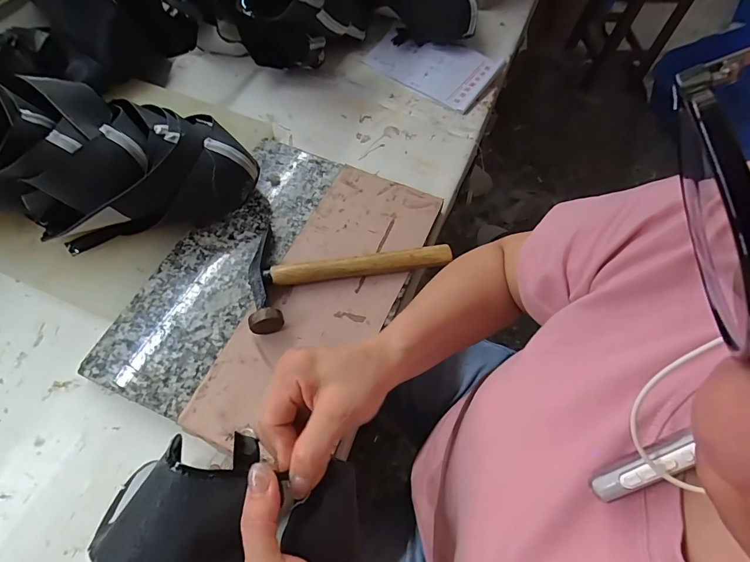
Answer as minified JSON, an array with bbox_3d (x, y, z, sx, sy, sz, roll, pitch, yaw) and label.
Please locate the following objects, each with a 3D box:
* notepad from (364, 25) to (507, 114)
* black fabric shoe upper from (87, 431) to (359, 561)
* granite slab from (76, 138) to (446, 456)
[{"bbox_3d":[0.103,-0.391,0.706,0.216,0.011,0.161,31,65,12],"label":"notepad"},{"bbox_3d":[-0.081,0.145,0.250,0.160,0.054,0.078,15,60,-21],"label":"black fabric shoe upper"},{"bbox_3d":[-0.110,-0.005,0.477,0.271,0.035,0.374,22,63,8],"label":"granite slab"}]

